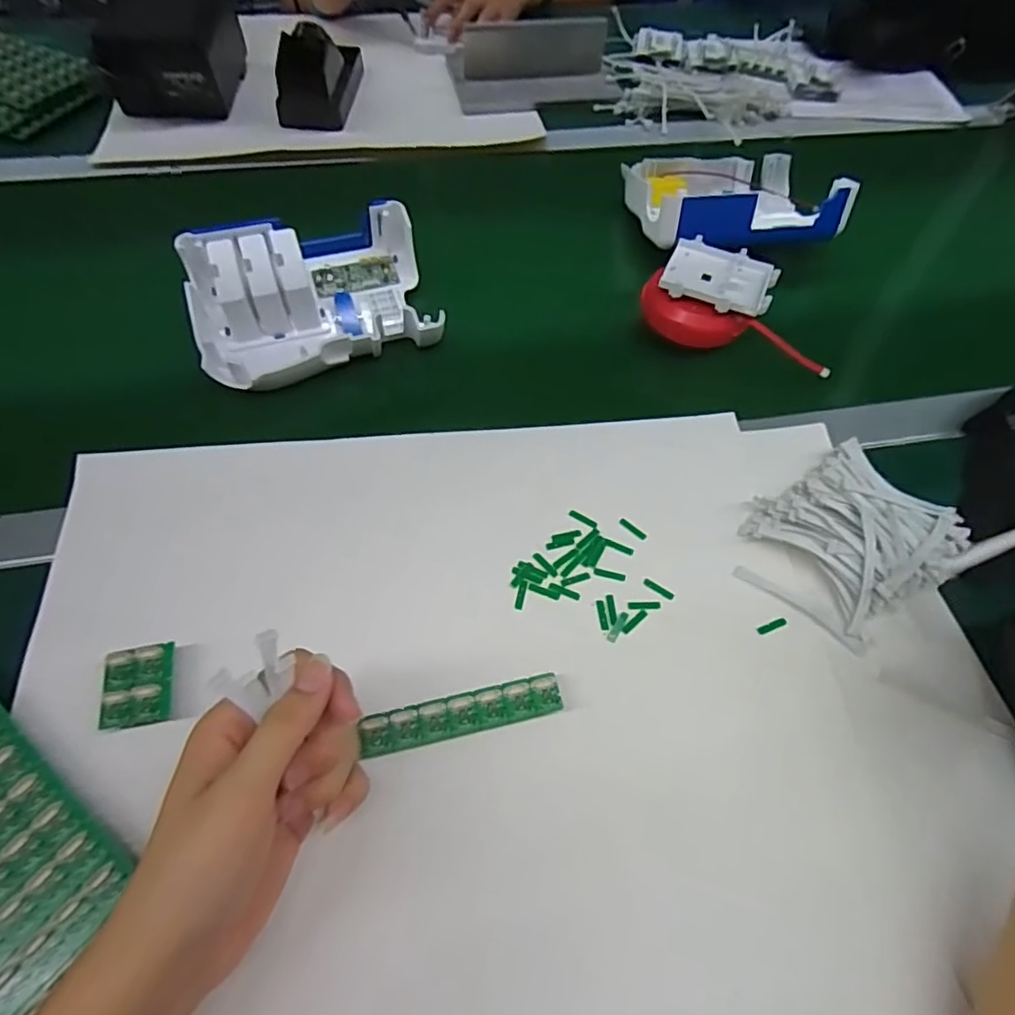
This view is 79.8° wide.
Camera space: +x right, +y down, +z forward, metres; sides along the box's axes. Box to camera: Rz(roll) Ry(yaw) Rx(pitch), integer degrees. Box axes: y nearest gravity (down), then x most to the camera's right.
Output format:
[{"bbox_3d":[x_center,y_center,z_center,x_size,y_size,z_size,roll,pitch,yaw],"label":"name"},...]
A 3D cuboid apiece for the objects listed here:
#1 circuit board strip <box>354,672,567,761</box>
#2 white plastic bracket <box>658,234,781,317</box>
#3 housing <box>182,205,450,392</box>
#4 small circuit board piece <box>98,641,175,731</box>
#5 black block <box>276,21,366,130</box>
[{"bbox_3d":[-0.024,0.115,0.337,0.108,0.004,0.022,-11,73,-10],"label":"circuit board strip"},{"bbox_3d":[0.174,-0.189,0.497,0.086,0.012,0.070,23,60,9],"label":"white plastic bracket"},{"bbox_3d":[-0.156,-0.173,0.490,0.184,0.067,0.139,-18,62,-14],"label":"housing"},{"bbox_3d":[-0.206,0.100,0.340,0.035,0.010,0.042,-7,64,-13],"label":"small circuit board piece"},{"bbox_3d":[-0.213,-0.497,0.682,0.069,0.070,0.139,4,59,-2],"label":"black block"}]

